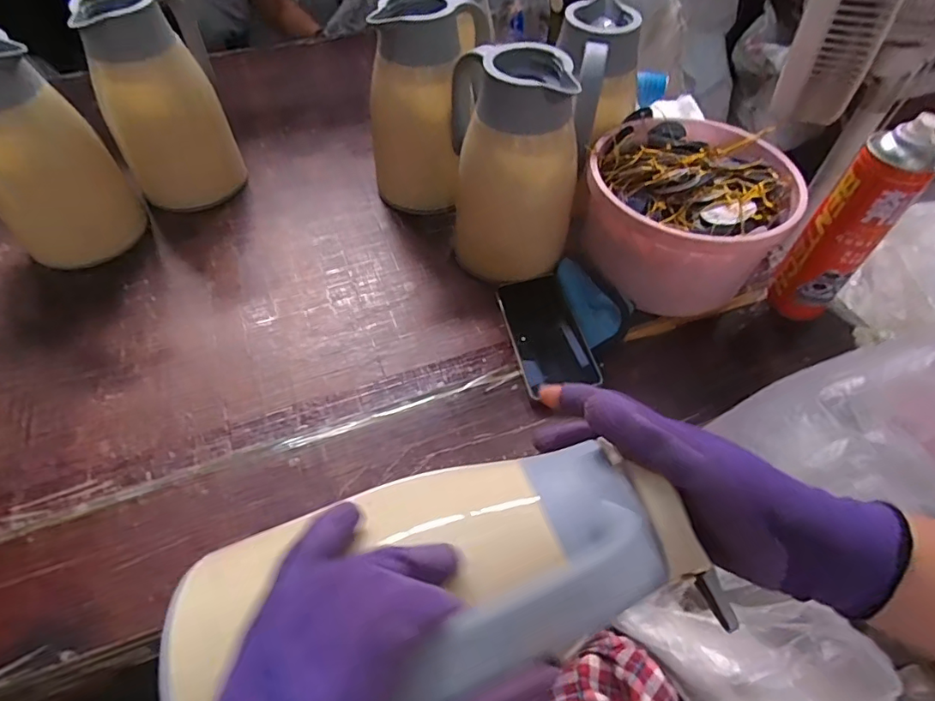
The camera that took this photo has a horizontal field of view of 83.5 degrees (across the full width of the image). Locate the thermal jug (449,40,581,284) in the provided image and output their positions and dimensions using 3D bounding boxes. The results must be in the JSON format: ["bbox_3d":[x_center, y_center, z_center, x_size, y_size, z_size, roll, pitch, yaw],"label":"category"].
[{"bbox_3d":[0.052,-0.211,0.604,0.140,0.239,0.154,0,53,-2],"label":"thermal jug"}]

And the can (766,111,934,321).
[{"bbox_3d":[0.392,-0.120,0.553,0.065,0.221,0.061,34,59,22],"label":"can"}]

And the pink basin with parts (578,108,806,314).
[{"bbox_3d":[0.251,-0.166,0.615,0.214,0.122,0.228,1,55,-1],"label":"pink basin with parts"}]

